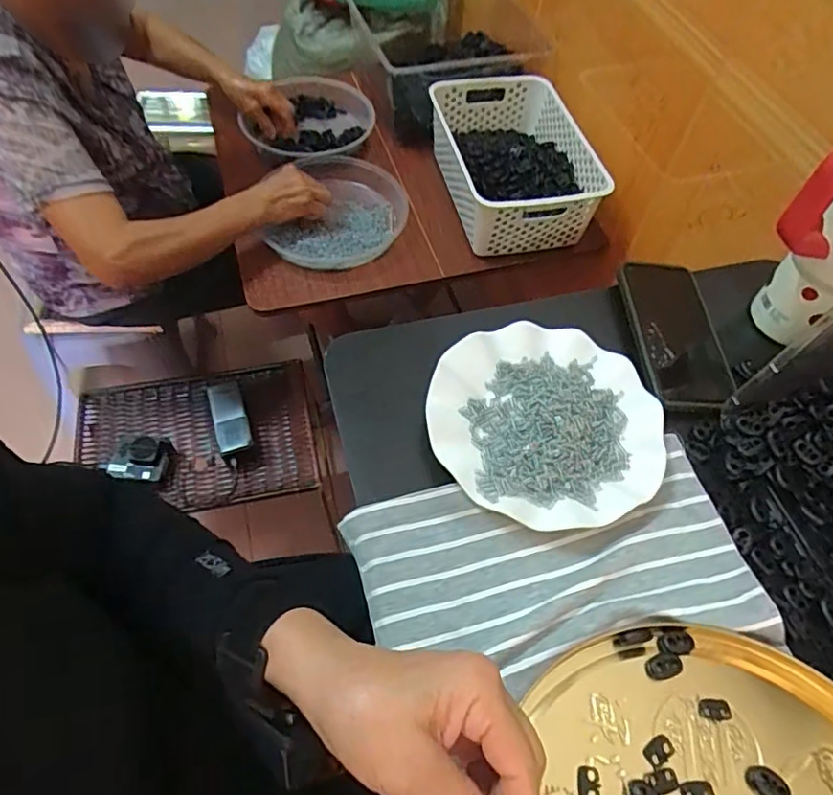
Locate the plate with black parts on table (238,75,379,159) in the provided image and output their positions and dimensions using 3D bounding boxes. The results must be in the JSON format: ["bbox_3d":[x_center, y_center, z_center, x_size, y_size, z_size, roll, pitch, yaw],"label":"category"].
[{"bbox_3d":[-0.186,-0.477,0.995,0.211,0.052,0.223,1,57,-2],"label":"plate with black parts on table"}]

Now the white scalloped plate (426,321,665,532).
[{"bbox_3d":[0.102,0.019,0.455,0.177,0.022,0.173,1,57,-2],"label":"white scalloped plate"}]

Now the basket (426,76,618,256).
[{"bbox_3d":[0.155,-0.376,0.903,0.215,0.096,0.316,-9,58,-9],"label":"basket"}]

